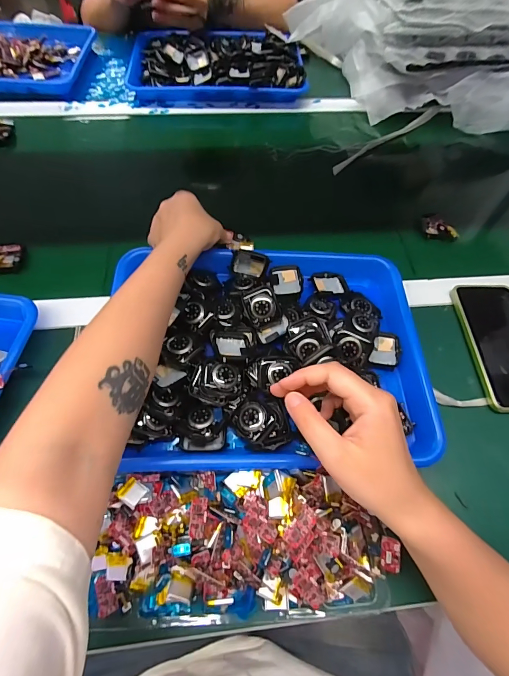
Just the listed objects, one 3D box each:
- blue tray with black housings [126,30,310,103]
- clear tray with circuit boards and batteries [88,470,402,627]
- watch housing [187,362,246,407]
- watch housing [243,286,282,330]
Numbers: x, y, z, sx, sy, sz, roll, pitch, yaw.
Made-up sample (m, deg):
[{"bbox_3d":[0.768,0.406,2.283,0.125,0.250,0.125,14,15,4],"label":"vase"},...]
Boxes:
[{"bbox_3d":[-0.072,-0.528,0.676,0.329,0.049,0.212,2,60,-2],"label":"blue tray with black housings"},{"bbox_3d":[-0.008,0.167,0.287,0.247,0.047,0.109,1,60,-3],"label":"clear tray with circuit boards and batteries"},{"bbox_3d":[-0.035,0.040,0.327,0.050,0.011,0.035,-4,61,-5],"label":"watch housing"},{"bbox_3d":[0.008,-0.031,0.375,0.034,0.014,0.041,-23,92,-5],"label":"watch housing"}]

